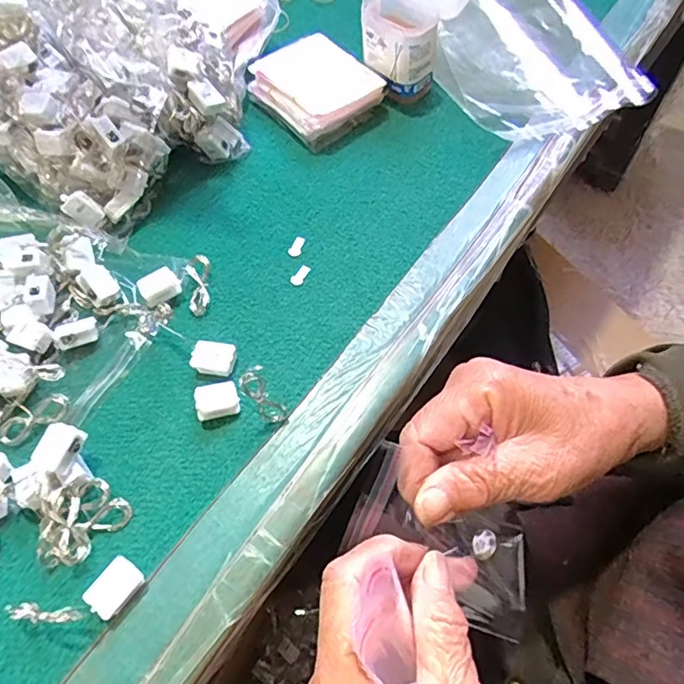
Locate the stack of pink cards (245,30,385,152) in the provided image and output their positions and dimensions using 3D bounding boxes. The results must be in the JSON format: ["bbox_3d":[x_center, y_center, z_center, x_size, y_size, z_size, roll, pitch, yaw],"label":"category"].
[{"bbox_3d":[-0.024,-0.232,0.473,0.091,0.032,0.103,-35,64,-14],"label":"stack of pink cards"}]

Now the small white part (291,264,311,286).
[{"bbox_3d":[-0.032,-0.051,0.391,0.010,0.004,0.018,23,65,16],"label":"small white part"}]

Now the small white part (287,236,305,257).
[{"bbox_3d":[-0.036,-0.075,0.404,0.010,0.004,0.017,14,63,12],"label":"small white part"}]

